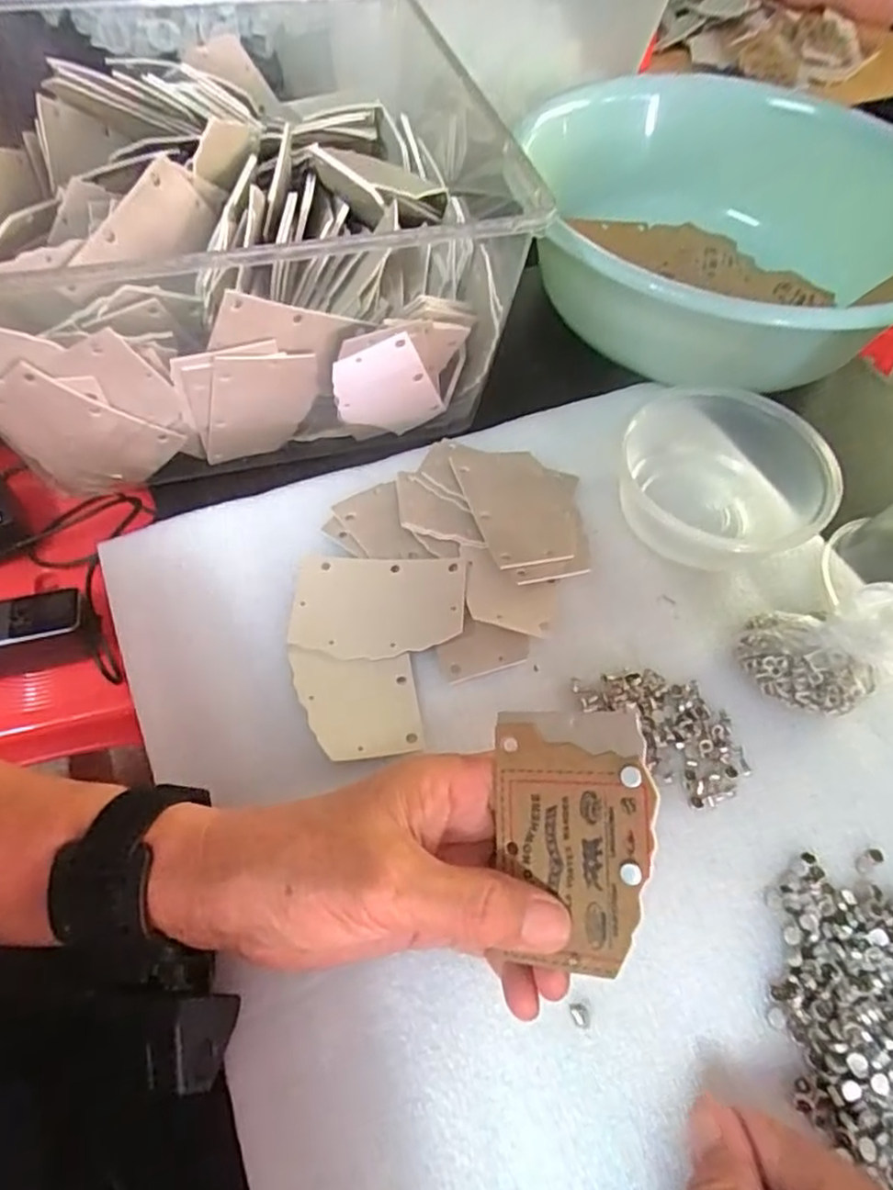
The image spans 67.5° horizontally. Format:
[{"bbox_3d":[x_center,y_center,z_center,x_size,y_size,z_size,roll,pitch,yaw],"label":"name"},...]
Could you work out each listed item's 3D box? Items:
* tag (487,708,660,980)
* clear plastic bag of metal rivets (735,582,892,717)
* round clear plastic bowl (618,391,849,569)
[{"bbox_3d":[0.043,0.082,0.230,0.054,0.005,0.082,-7,74,25],"label":"tag"},{"bbox_3d":[0.180,0.025,0.313,0.061,0.053,0.052,-19,62,-15],"label":"clear plastic bag of metal rivets"},{"bbox_3d":[0.149,-0.062,0.366,0.109,0.050,0.105,25,61,11],"label":"round clear plastic bowl"}]

